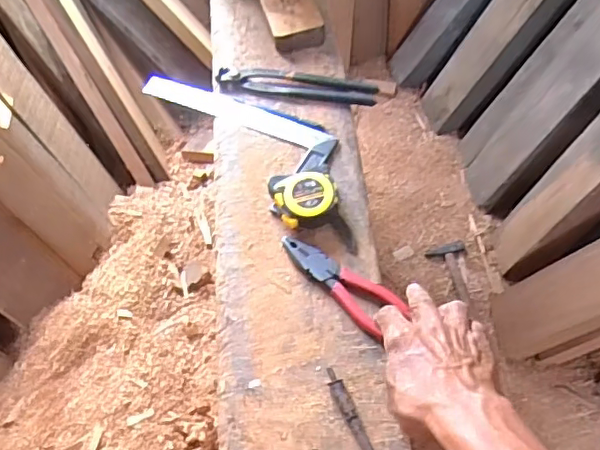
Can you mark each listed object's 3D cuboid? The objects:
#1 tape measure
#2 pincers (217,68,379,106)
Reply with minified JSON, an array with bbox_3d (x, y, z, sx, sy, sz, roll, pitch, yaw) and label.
[{"bbox_3d":[0.005,-0.029,0.639,0.069,0.040,0.056,-19,60,-9],"label":"tape measure"},{"bbox_3d":[-0.005,-0.186,0.760,0.214,0.015,0.040,11,60,9],"label":"pincers"}]

